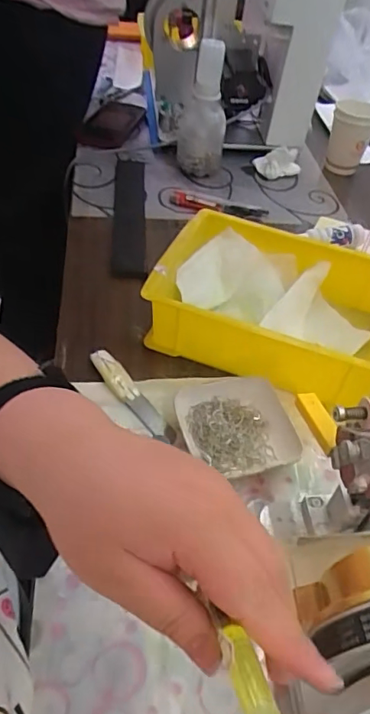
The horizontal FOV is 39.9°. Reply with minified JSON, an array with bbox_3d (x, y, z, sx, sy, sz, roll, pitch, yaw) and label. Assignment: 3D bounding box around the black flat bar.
[{"bbox_3d":[-0.075,-0.199,0.690,0.043,0.013,0.287,1,46,-6],"label":"black flat bar"}]

